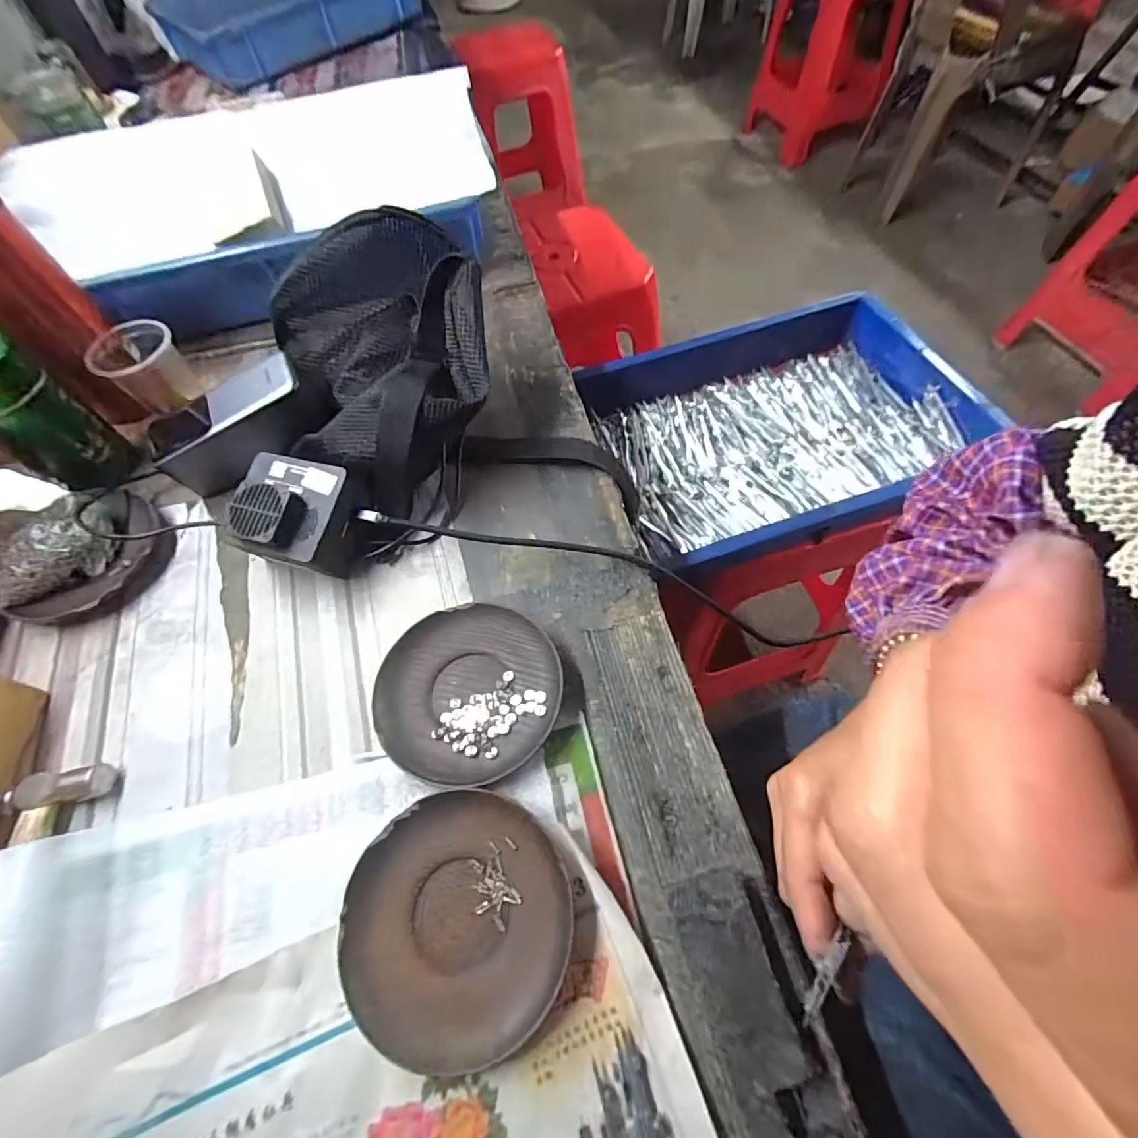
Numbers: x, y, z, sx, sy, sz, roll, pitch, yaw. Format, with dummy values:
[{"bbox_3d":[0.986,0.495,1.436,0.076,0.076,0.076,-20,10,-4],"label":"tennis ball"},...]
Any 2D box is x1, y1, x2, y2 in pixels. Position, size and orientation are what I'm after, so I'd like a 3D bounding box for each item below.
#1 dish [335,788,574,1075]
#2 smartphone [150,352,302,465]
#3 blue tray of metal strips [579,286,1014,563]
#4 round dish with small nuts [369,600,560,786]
[{"bbox_3d":[-0.059,0.181,0.267,0.116,0.014,0.112,-1,60,2],"label":"dish"},{"bbox_3d":[-0.278,-0.127,0.406,0.129,0.009,0.055,-25,61,4],"label":"smartphone"},{"bbox_3d":[0.246,-0.169,0.584,0.411,0.055,0.290,-18,61,-7],"label":"blue tray of metal strips"},{"bbox_3d":[-0.064,0.078,0.328,0.113,0.015,0.110,-1,60,2],"label":"round dish with small nuts"}]

